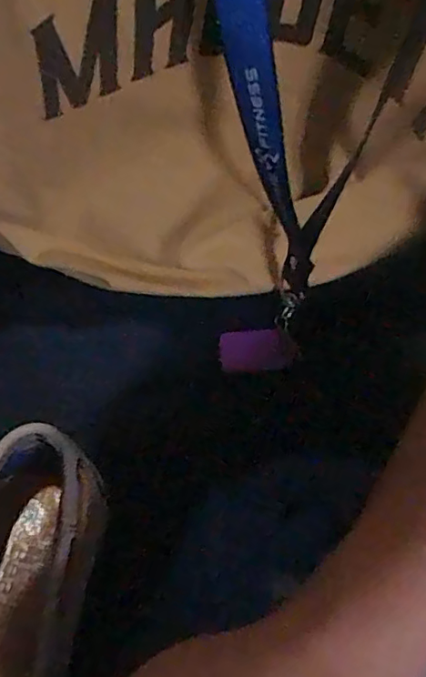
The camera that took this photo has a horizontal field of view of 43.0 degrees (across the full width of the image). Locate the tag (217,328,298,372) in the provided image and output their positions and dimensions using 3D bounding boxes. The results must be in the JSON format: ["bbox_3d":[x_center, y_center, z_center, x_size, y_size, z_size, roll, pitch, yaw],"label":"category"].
[{"bbox_3d":[0.027,0.007,0.339,0.046,0.004,0.025,-5,76,10],"label":"tag"}]

